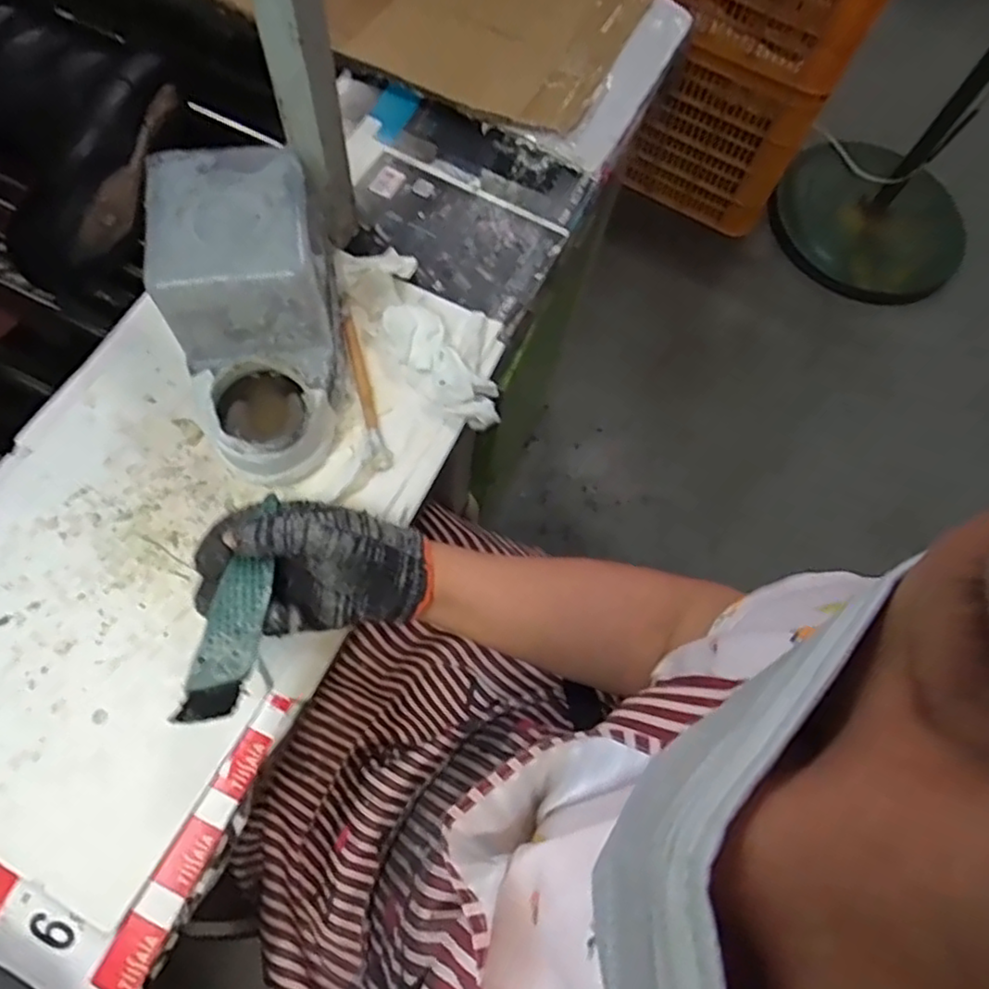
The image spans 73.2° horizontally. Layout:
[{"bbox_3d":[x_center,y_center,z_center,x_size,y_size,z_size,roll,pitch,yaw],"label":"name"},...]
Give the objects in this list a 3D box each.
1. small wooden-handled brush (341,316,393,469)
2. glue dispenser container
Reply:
[{"bbox_3d":[-0.098,-0.078,0.503,0.016,0.007,0.132,-12,71,-10],"label":"small wooden-handled brush"},{"bbox_3d":[-0.163,-0.120,0.457,0.110,0.115,0.195,-12,71,-10],"label":"glue dispenser container"}]

